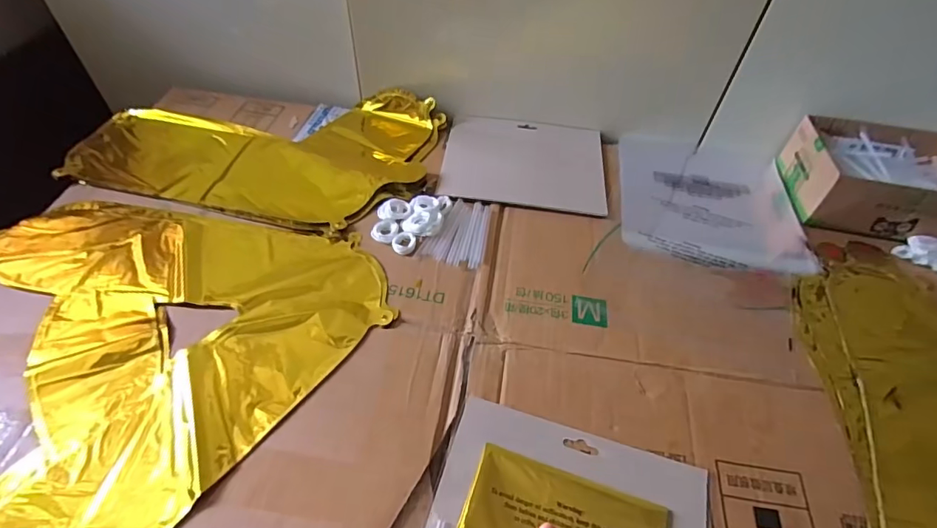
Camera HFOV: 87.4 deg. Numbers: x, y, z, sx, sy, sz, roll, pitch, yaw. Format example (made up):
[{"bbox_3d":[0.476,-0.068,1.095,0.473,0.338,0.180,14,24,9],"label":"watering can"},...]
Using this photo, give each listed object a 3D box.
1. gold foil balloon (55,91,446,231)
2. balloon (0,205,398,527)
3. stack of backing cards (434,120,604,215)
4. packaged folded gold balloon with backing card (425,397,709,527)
[{"bbox_3d":[-0.247,-0.146,0.591,0.393,0.025,0.232,9,51,3],"label":"gold foil balloon"},{"bbox_3d":[-0.303,0.048,0.428,0.356,0.008,0.364,33,56,21],"label":"balloon"},{"bbox_3d":[0.069,-0.129,0.606,0.193,0.006,0.160,6,51,1],"label":"stack of backing cards"},{"bbox_3d":[0.070,0.194,0.346,0.194,0.010,0.158,15,51,8],"label":"packaged folded gold balloon with backing card"}]

